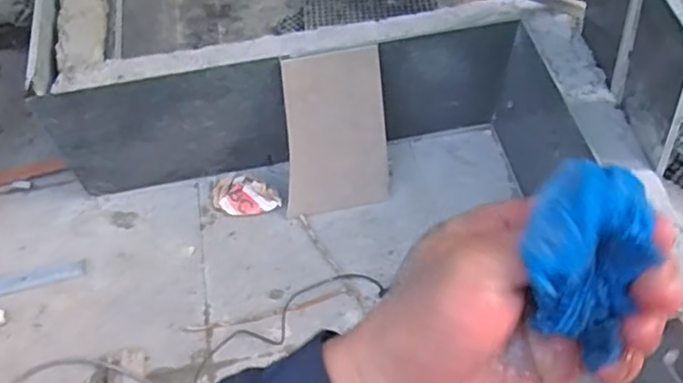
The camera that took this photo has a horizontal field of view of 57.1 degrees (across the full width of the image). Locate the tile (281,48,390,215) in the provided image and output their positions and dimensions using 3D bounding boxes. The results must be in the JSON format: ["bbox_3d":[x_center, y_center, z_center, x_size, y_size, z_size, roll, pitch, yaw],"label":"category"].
[{"bbox_3d":[-0.007,-0.137,1.534,0.250,0.429,0.016,-10,32,-12],"label":"tile"}]

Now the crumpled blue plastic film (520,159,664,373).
[{"bbox_3d":[0.088,0.024,0.229,0.041,0.051,0.046,21,57,18],"label":"crumpled blue plastic film"}]

